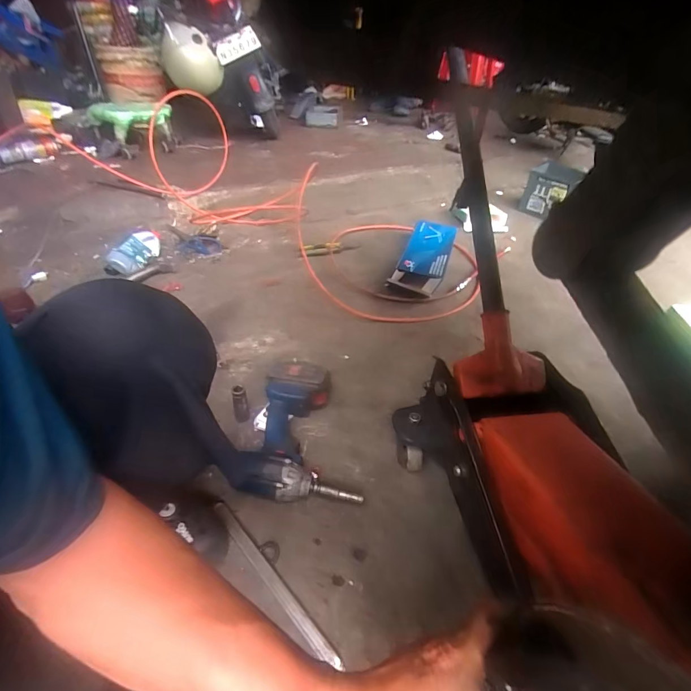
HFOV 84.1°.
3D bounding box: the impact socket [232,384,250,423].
[{"bbox_3d":[-0.182,0.106,0.670,0.024,0.083,0.023,-9,43,-13],"label":"impact socket"}]

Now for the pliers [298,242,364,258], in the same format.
[{"bbox_3d":[-0.050,-0.291,1.136,0.188,0.026,0.041,-17,46,-21],"label":"pliers"}]

